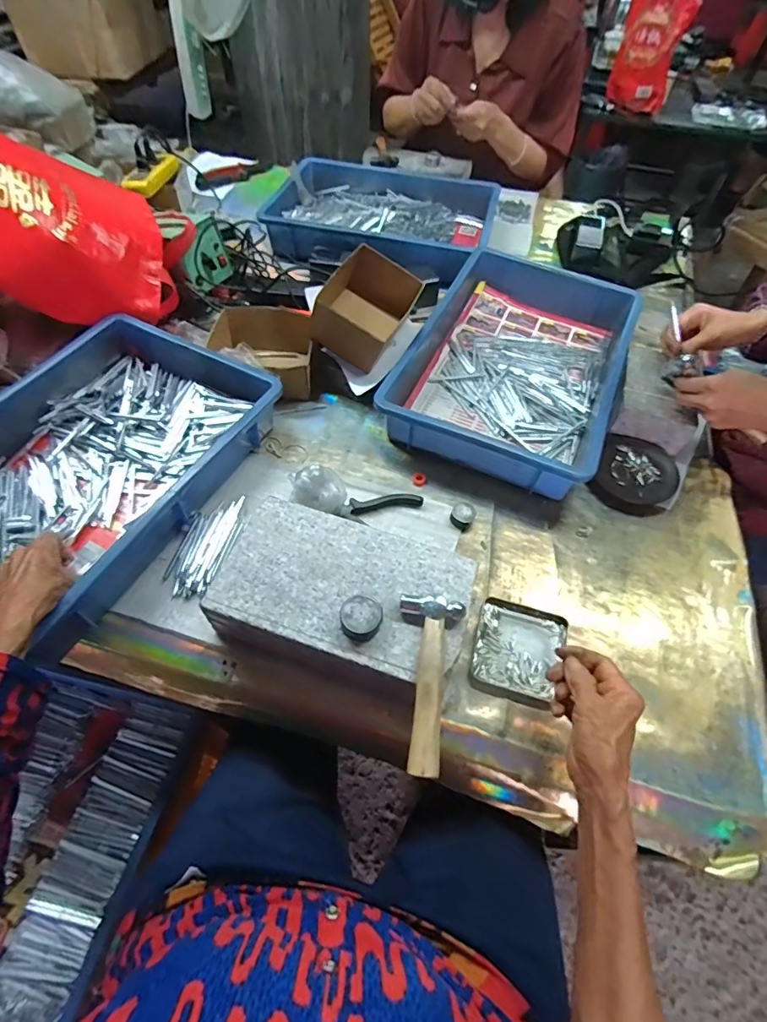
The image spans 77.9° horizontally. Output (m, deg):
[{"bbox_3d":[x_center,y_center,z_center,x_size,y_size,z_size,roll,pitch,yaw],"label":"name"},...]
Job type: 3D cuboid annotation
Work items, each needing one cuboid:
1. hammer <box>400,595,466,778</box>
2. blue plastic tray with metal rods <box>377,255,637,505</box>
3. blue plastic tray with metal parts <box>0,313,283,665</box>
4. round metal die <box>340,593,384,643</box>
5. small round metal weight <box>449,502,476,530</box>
[{"bbox_3d":[0.043,0.146,0.411,0.056,0.022,0.146,4,56,-1],"label":"hammer"},{"bbox_3d":[0.213,-0.242,0.734,0.285,0.078,0.461,23,58,11],"label":"blue plastic tray with metal rods"},{"bbox_3d":[-0.366,-0.059,0.597,0.301,0.086,0.443,25,58,12],"label":"blue plastic tray with metal parts"},{"bbox_3d":[-0.021,0.099,0.440,0.036,0.023,0.036,2,56,-3],"label":"round metal die"},{"bbox_3d":[0.101,0.004,0.598,0.029,0.017,0.032,27,59,14],"label":"small round metal weight"}]

